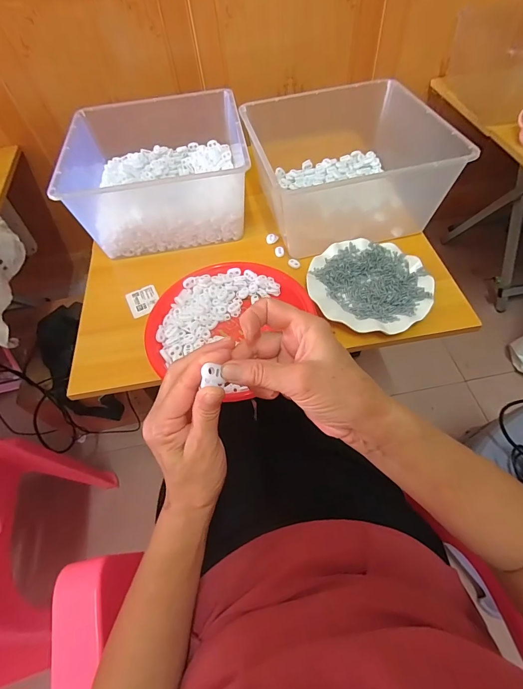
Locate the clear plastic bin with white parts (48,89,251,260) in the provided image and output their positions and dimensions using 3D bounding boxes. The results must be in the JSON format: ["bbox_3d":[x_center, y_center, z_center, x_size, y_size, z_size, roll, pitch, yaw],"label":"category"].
[{"bbox_3d":[-0.186,-0.328,0.643,0.299,0.133,0.284,-11,56,-3],"label":"clear plastic bin with white parts"}]

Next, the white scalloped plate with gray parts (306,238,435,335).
[{"bbox_3d":[0.168,-0.094,0.536,0.182,0.019,0.178,-2,56,3],"label":"white scalloped plate with gray parts"}]

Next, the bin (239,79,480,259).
[{"bbox_3d":[0.146,-0.311,0.592,0.260,0.129,0.285,-14,57,-5],"label":"bin"}]

